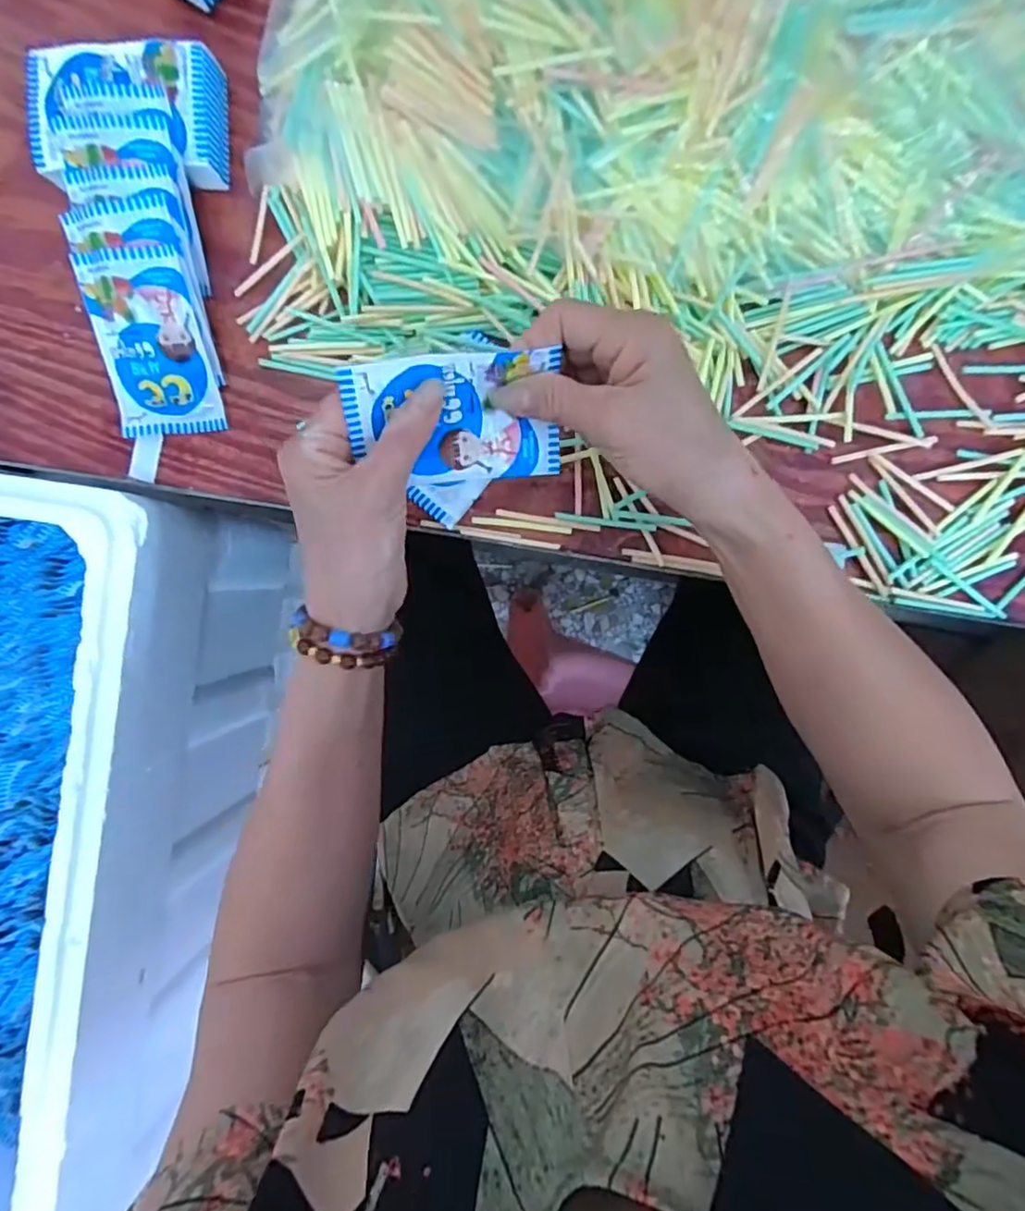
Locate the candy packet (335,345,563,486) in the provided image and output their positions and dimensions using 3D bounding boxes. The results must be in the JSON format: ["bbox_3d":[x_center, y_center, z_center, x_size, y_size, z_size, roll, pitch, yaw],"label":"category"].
[{"bbox_3d":[-0.028,-0.090,0.302,0.101,0.010,0.064,-8,130,-7],"label":"candy packet"}]

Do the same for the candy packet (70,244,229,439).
[{"bbox_3d":[-0.217,-0.155,0.368,0.062,0.010,0.103,-4,114,1],"label":"candy packet"}]

